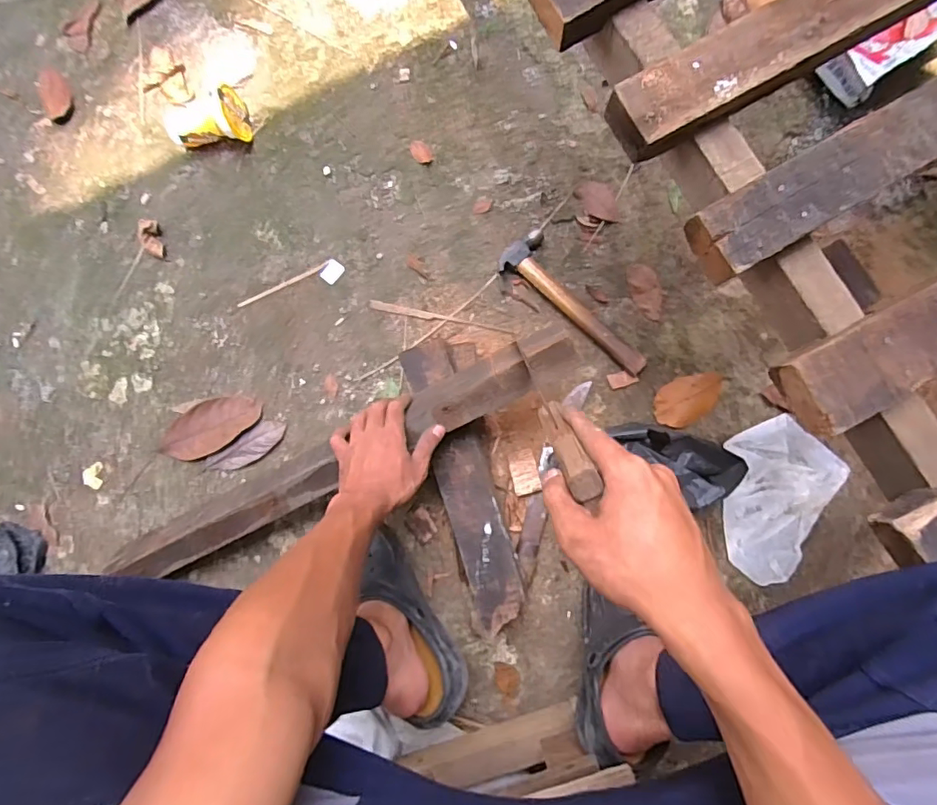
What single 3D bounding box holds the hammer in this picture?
[{"bbox_3d":[0.151,-0.133,0.734,0.244,0.024,0.069,45,87,3],"label":"hammer"}]

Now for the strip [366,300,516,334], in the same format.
[{"bbox_3d":[-0.040,-0.117,0.744,0.201,0.004,0.012,12,86,1],"label":"strip"}]

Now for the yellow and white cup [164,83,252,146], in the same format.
[{"bbox_3d":[-0.367,-0.399,0.734,0.122,0.055,0.085,-5,86,0],"label":"yellow and white cup"}]

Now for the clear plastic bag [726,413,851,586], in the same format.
[{"bbox_3d":[0.410,0.130,0.721,0.145,0.013,0.209,26,87,2],"label":"clear plastic bag"}]

